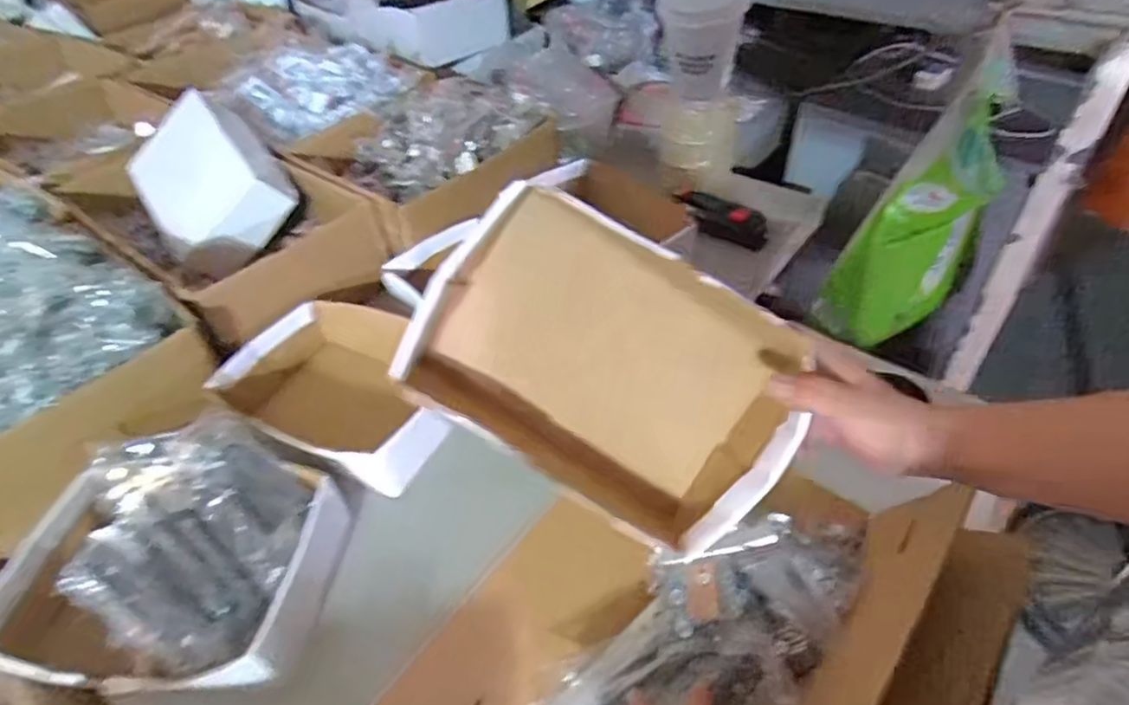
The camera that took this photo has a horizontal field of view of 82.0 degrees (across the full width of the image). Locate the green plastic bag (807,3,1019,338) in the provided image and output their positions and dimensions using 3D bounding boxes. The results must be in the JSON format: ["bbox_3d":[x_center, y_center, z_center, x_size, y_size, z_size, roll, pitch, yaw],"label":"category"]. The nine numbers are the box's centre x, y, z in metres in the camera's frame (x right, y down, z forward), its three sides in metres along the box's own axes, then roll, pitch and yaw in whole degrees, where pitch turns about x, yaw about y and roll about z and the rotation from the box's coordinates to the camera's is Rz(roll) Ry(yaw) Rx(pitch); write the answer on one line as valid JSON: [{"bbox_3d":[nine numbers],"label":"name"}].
[{"bbox_3d":[0.465,-0.175,0.851,0.220,0.377,0.136,-34,51,-27],"label":"green plastic bag"}]

